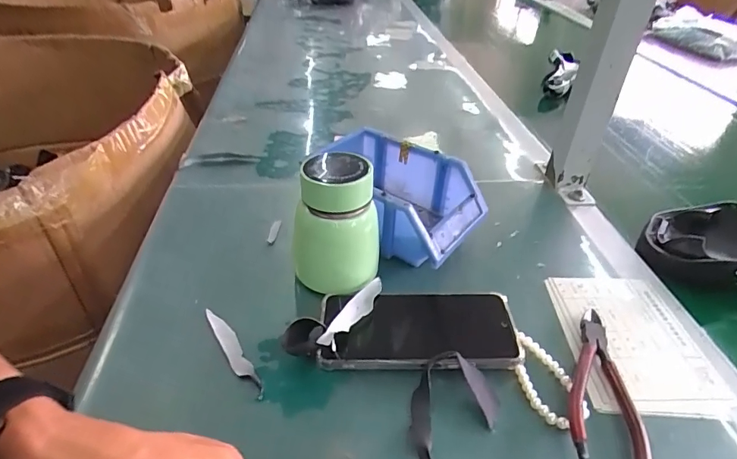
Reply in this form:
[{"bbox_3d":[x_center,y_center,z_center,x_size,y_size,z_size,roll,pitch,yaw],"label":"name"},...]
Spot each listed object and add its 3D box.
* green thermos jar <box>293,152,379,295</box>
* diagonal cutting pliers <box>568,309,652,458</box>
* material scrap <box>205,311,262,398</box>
[{"bbox_3d":[-0.030,-0.004,0.432,0.080,0.124,0.067,4,37,0],"label":"green thermos jar"},{"bbox_3d":[0.187,0.122,0.364,0.053,0.018,0.151,15,38,14],"label":"diagonal cutting pliers"},{"bbox_3d":[-0.113,0.100,0.382,0.014,0.004,0.104,-19,43,-28],"label":"material scrap"}]

